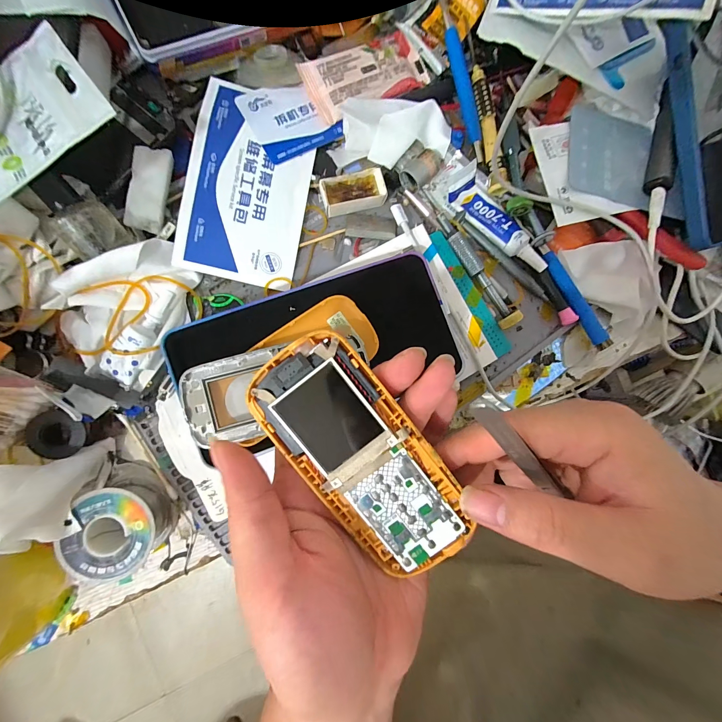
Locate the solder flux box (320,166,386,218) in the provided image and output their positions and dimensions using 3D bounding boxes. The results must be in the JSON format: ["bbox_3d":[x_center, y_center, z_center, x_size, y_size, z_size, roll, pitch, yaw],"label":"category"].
[{"bbox_3d":[-0.006,-0.129,0.234,0.048,0.013,0.024,-15,87,-7],"label":"solder flux box"}]

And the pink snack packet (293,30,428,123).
[{"bbox_3d":[0.005,-0.219,0.231,0.094,0.009,0.042,-30,89,-8],"label":"pink snack packet"}]

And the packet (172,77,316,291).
[{"bbox_3d":[-0.081,-0.126,0.223,0.080,0.009,0.132,10,84,-5],"label":"packet"}]

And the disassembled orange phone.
[{"bbox_3d":[0.002,0.044,0.138,0.050,0.011,0.118,-38,96,-6],"label":"disassembled orange phone"}]

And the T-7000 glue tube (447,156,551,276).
[{"bbox_3d":[0.108,-0.109,0.237,0.027,0.014,0.097,-37,82,-6],"label":"T-7000 glue tube"}]

